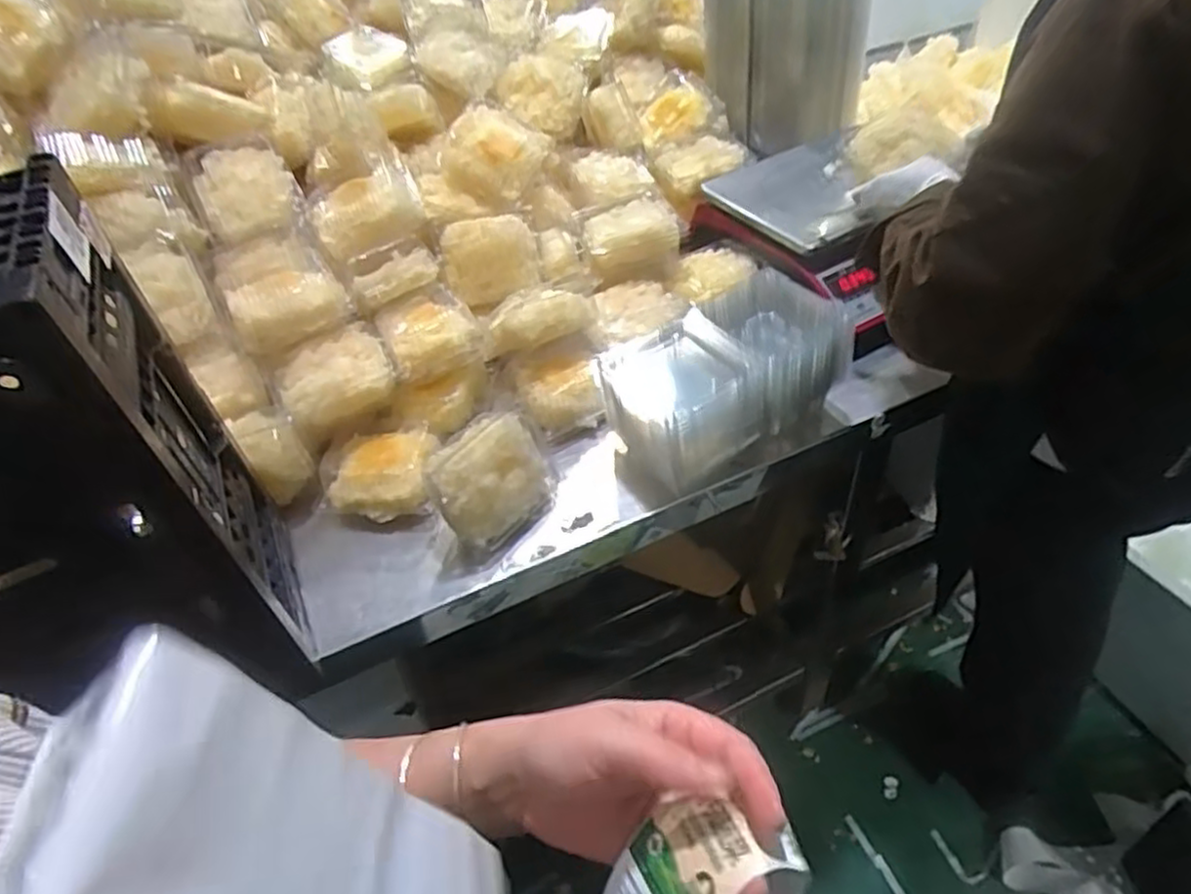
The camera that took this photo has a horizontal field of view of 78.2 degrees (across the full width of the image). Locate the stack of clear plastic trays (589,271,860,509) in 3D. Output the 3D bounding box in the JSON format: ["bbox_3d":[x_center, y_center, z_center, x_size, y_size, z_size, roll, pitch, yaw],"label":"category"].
[{"bbox_3d":[0.131,-0.066,0.776,0.234,0.142,0.142,-27,47,-19],"label":"stack of clear plastic trays"}]

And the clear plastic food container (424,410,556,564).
[{"bbox_3d":[-0.101,0.028,0.719,0.127,0.115,0.055,-42,29,-26],"label":"clear plastic food container"}]

